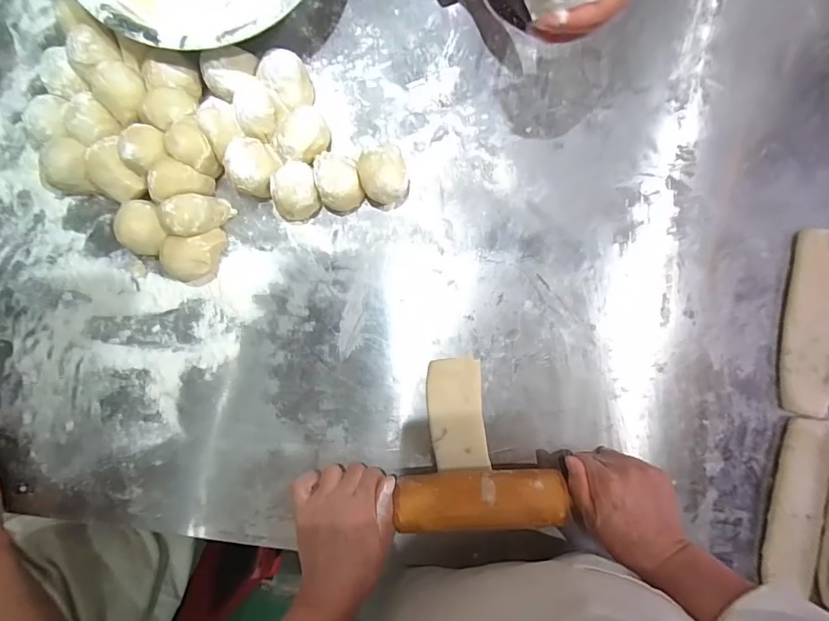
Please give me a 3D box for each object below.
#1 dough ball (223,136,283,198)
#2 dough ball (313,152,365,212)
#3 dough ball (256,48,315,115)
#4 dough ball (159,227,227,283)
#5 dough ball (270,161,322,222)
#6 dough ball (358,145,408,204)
[{"bbox_3d":[-0.166,-0.147,0.473,0.048,0.057,0.052,0,89,2],"label":"dough ball"},{"bbox_3d":[-0.079,-0.137,0.476,0.044,0.044,0.055,-15,88,1],"label":"dough ball"},{"bbox_3d":[-0.132,-0.241,0.478,0.042,0.050,0.052,-41,88,0],"label":"dough ball"},{"bbox_3d":[-0.233,-0.058,0.480,0.060,0.042,0.049,-16,88,1],"label":"dough ball"},{"bbox_3d":[-0.123,-0.124,0.476,0.048,0.049,0.050,0,89,2],"label":"dough ball"},{"bbox_3d":[-0.032,-0.139,0.475,0.047,0.044,0.056,-8,88,1],"label":"dough ball"}]

